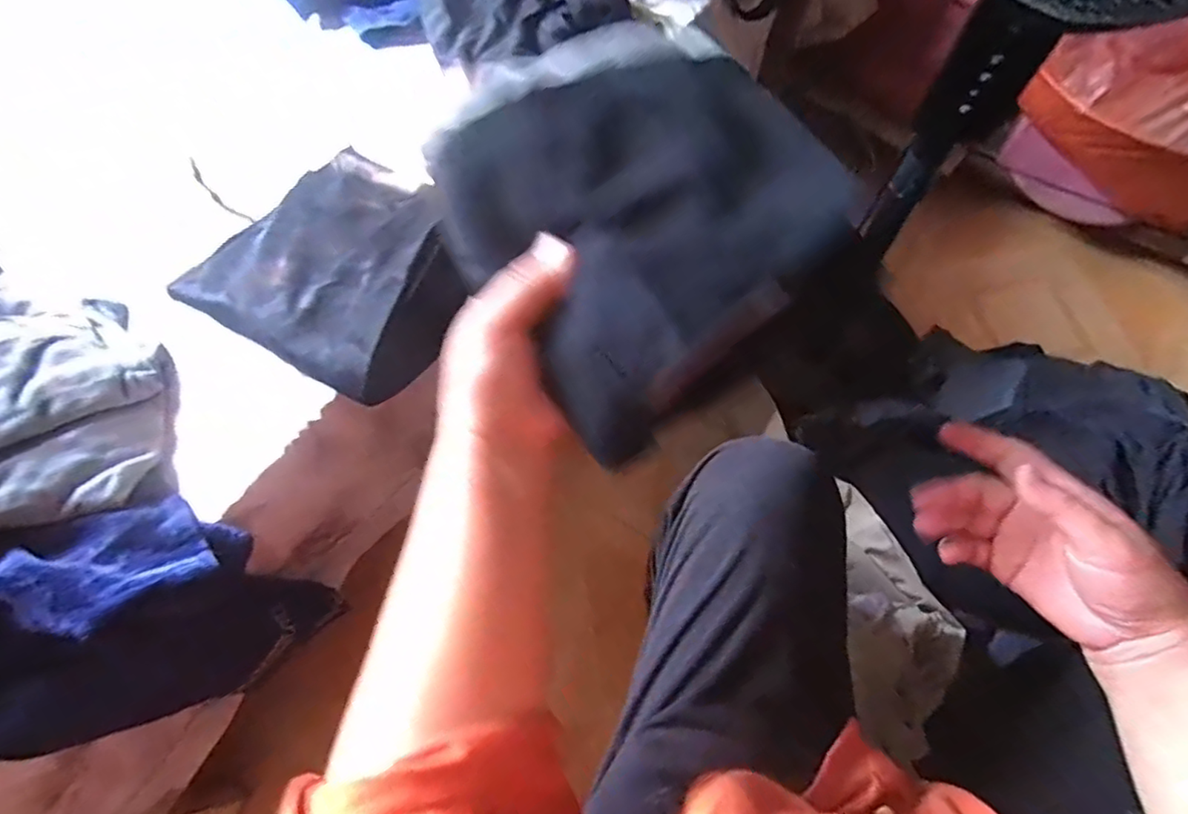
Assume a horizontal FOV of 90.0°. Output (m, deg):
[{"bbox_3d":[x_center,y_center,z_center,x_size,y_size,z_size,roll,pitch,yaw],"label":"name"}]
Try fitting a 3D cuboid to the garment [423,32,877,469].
[{"bbox_3d":[0.034,-0.110,0.343,0.205,0.053,0.203,-33,86,-10],"label":"garment"}]

